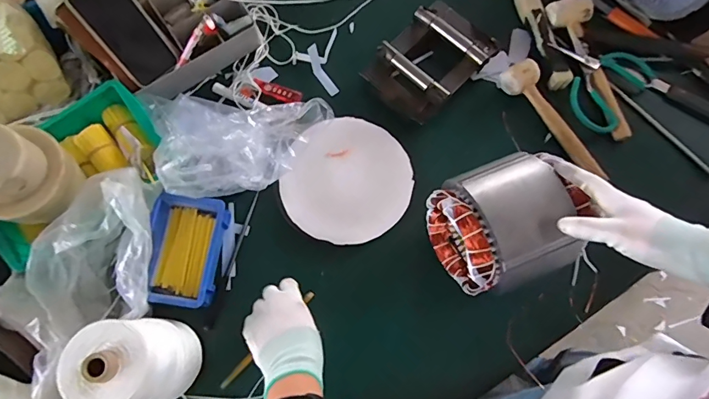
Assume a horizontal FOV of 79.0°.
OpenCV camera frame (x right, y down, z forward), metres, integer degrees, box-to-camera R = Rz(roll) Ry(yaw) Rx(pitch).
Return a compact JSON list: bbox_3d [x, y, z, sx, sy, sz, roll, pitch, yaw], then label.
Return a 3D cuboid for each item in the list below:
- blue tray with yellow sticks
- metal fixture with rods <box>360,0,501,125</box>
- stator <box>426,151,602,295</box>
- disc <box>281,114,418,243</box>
[{"bbox_3d":[-0.236,0.070,0.601,0.093,0.046,0.148,7,74,1],"label":"blue tray with yellow sticks"},{"bbox_3d":[0.123,-0.226,0.695,0.133,0.055,0.203,43,77,10],"label":"metal fixture with rods"},{"bbox_3d":[0.190,0.035,0.557,0.147,0.135,0.147,-21,74,-8],"label":"stator"},{"bbox_3d":[-0.011,-0.030,0.647,0.185,0.022,0.188,0,74,-1],"label":"disc"}]

